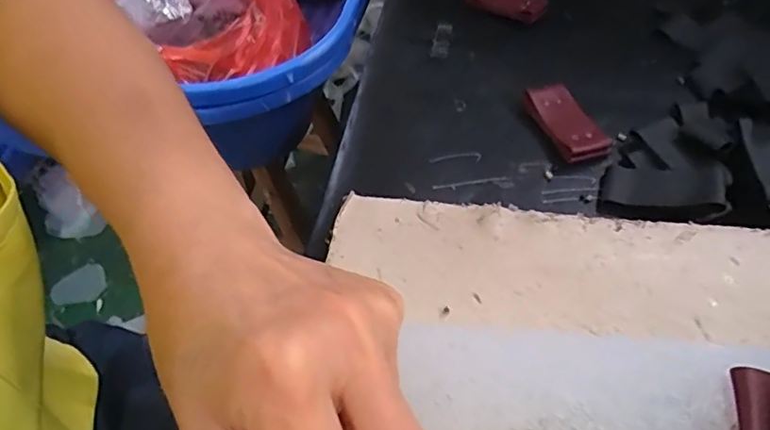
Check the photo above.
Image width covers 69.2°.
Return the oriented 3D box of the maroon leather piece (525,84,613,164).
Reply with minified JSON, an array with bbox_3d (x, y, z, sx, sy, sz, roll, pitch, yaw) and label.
[{"bbox_3d":[0.112,-0.058,0.352,0.028,0.014,0.063,-19,51,-10],"label":"maroon leather piece"}]

